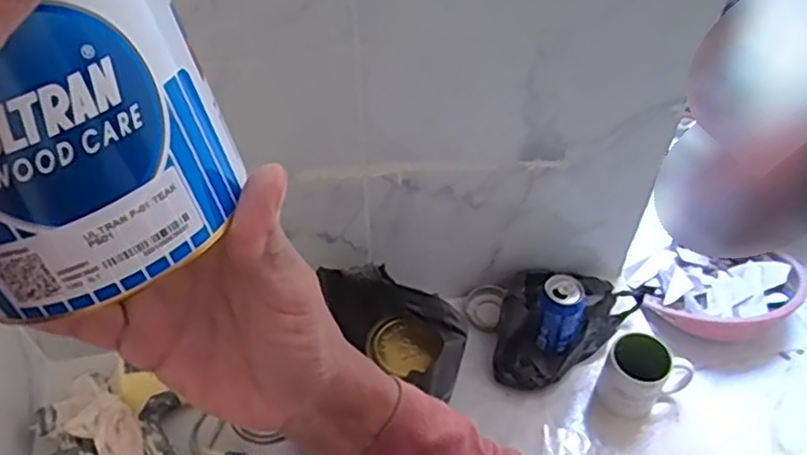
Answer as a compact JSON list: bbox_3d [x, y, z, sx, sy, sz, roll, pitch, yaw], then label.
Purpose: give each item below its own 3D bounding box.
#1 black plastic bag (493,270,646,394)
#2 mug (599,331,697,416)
[{"bbox_3d":[0.228,0.125,0.991,0.258,0.088,0.147,-29,52,-24],"label":"black plastic bag"},{"bbox_3d":[0.327,0.210,0.910,0.106,0.107,0.086,26,52,24],"label":"mug"}]

